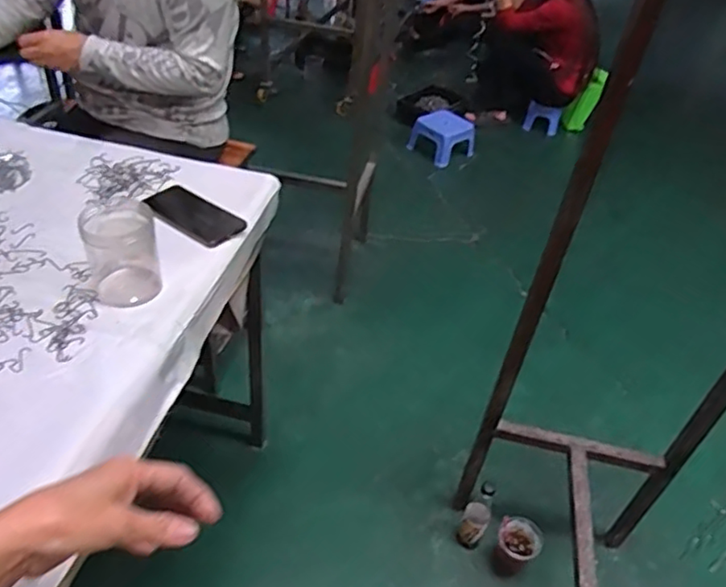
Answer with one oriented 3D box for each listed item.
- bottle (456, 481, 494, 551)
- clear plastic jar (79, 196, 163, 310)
[{"bbox_3d":[0.259,0.499,1.364,0.059,0.225,0.060,4,41,-4],"label":"bottle"},{"bbox_3d":[-0.313,-0.050,0.796,0.089,0.109,0.083,-12,44,-21],"label":"clear plastic jar"}]

